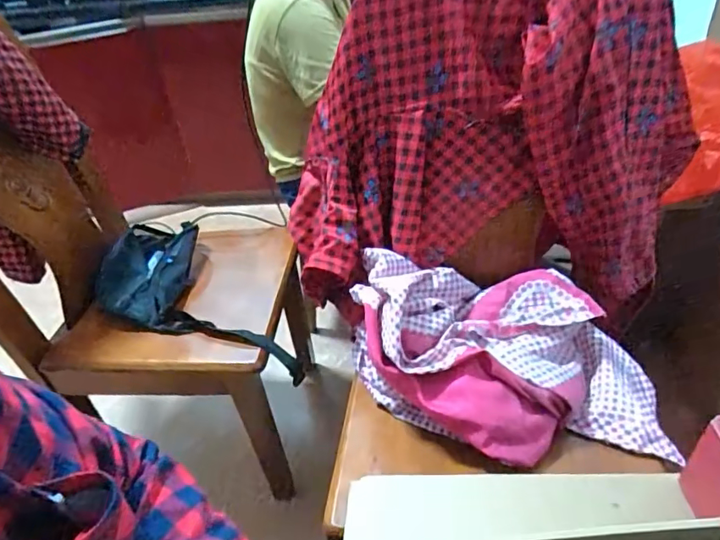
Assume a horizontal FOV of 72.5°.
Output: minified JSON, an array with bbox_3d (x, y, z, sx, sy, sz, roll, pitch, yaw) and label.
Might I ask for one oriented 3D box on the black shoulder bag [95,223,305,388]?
[{"bbox_3d":[-0.316,0.060,0.932,0.513,0.067,0.236,35,52,25],"label":"black shoulder bag"}]

